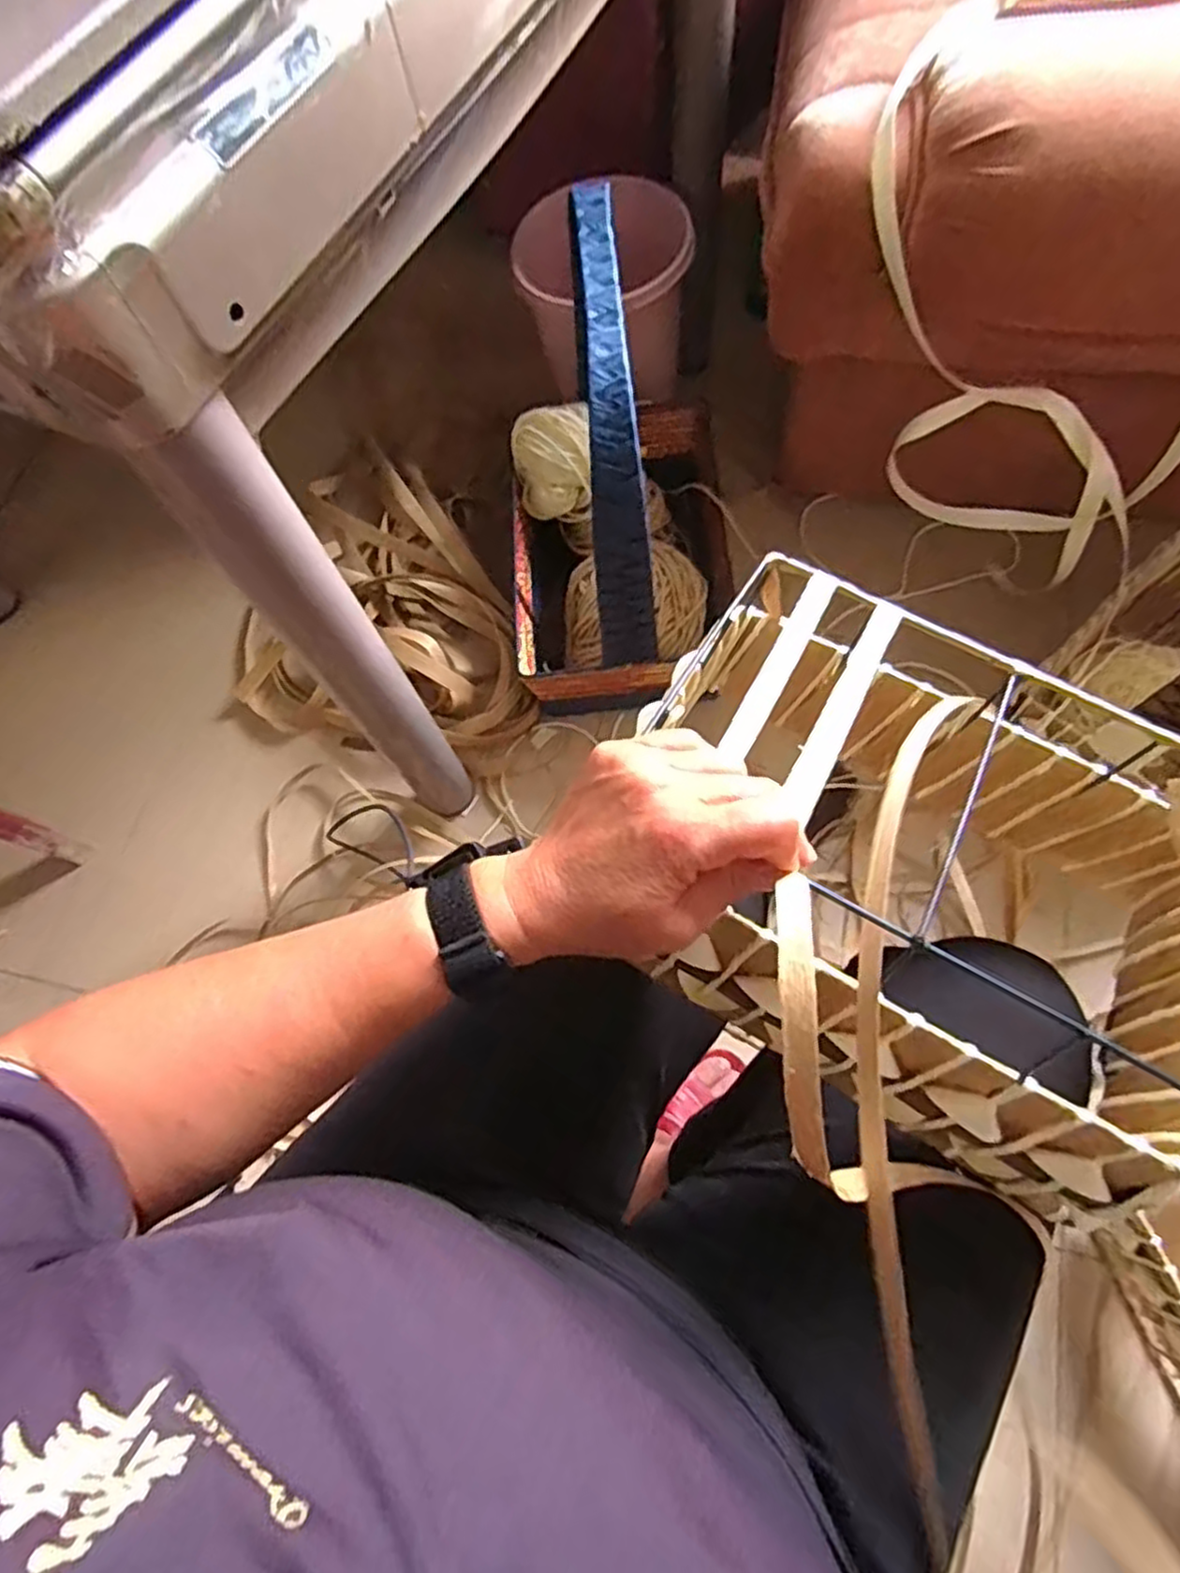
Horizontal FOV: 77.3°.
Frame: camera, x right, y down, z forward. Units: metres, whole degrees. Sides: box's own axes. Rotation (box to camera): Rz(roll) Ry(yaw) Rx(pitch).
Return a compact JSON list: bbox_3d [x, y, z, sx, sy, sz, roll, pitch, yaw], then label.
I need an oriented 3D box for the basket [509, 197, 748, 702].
[{"bbox_3d":[0.015,-0.371,0.858,0.246,0.441,0.451,-1,68,3],"label":"basket"}]

